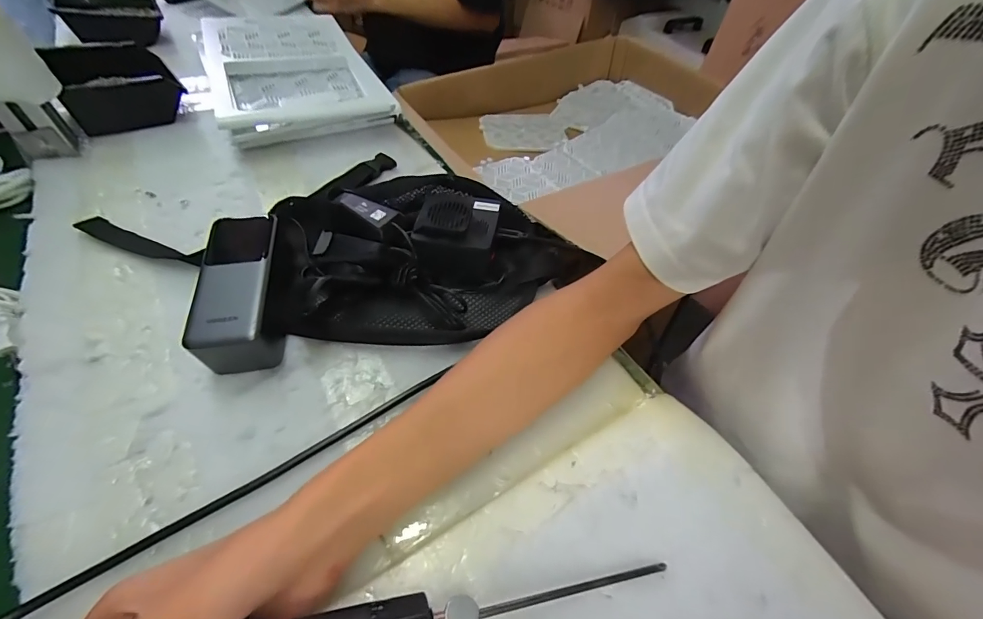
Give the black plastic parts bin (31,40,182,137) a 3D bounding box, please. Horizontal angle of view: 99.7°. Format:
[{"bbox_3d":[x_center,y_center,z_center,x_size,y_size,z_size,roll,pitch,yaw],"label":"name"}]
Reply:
[{"bbox_3d":[-0.492,-0.297,0.550,0.123,0.060,0.140,-32,60,-27],"label":"black plastic parts bin"}]

